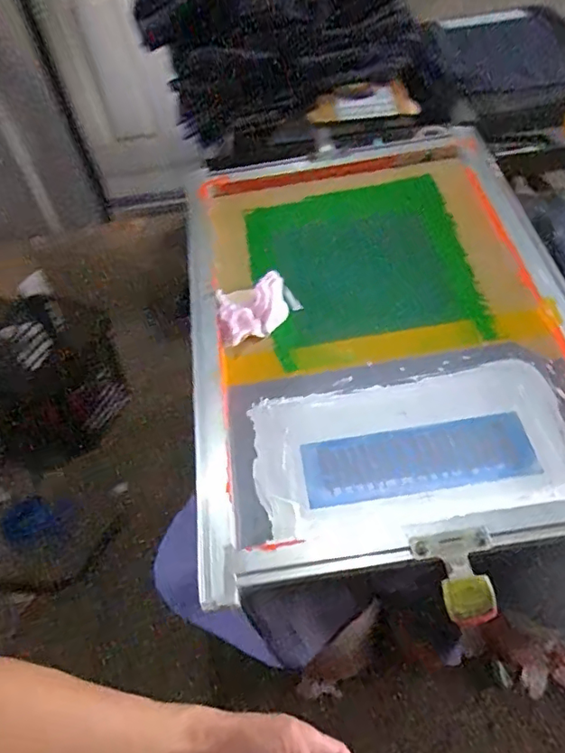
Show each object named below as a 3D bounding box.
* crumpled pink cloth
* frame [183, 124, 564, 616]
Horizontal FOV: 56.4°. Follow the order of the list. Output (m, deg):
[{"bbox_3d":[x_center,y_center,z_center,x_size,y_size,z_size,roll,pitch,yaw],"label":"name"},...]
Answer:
[{"bbox_3d":[-0.044,-0.102,0.787,0.108,0.026,0.105,-15,55,-6],"label":"crumpled pink cloth"},{"bbox_3d":[0.134,-0.098,0.782,0.546,0.048,0.790,-6,48,-4],"label":"frame"}]

